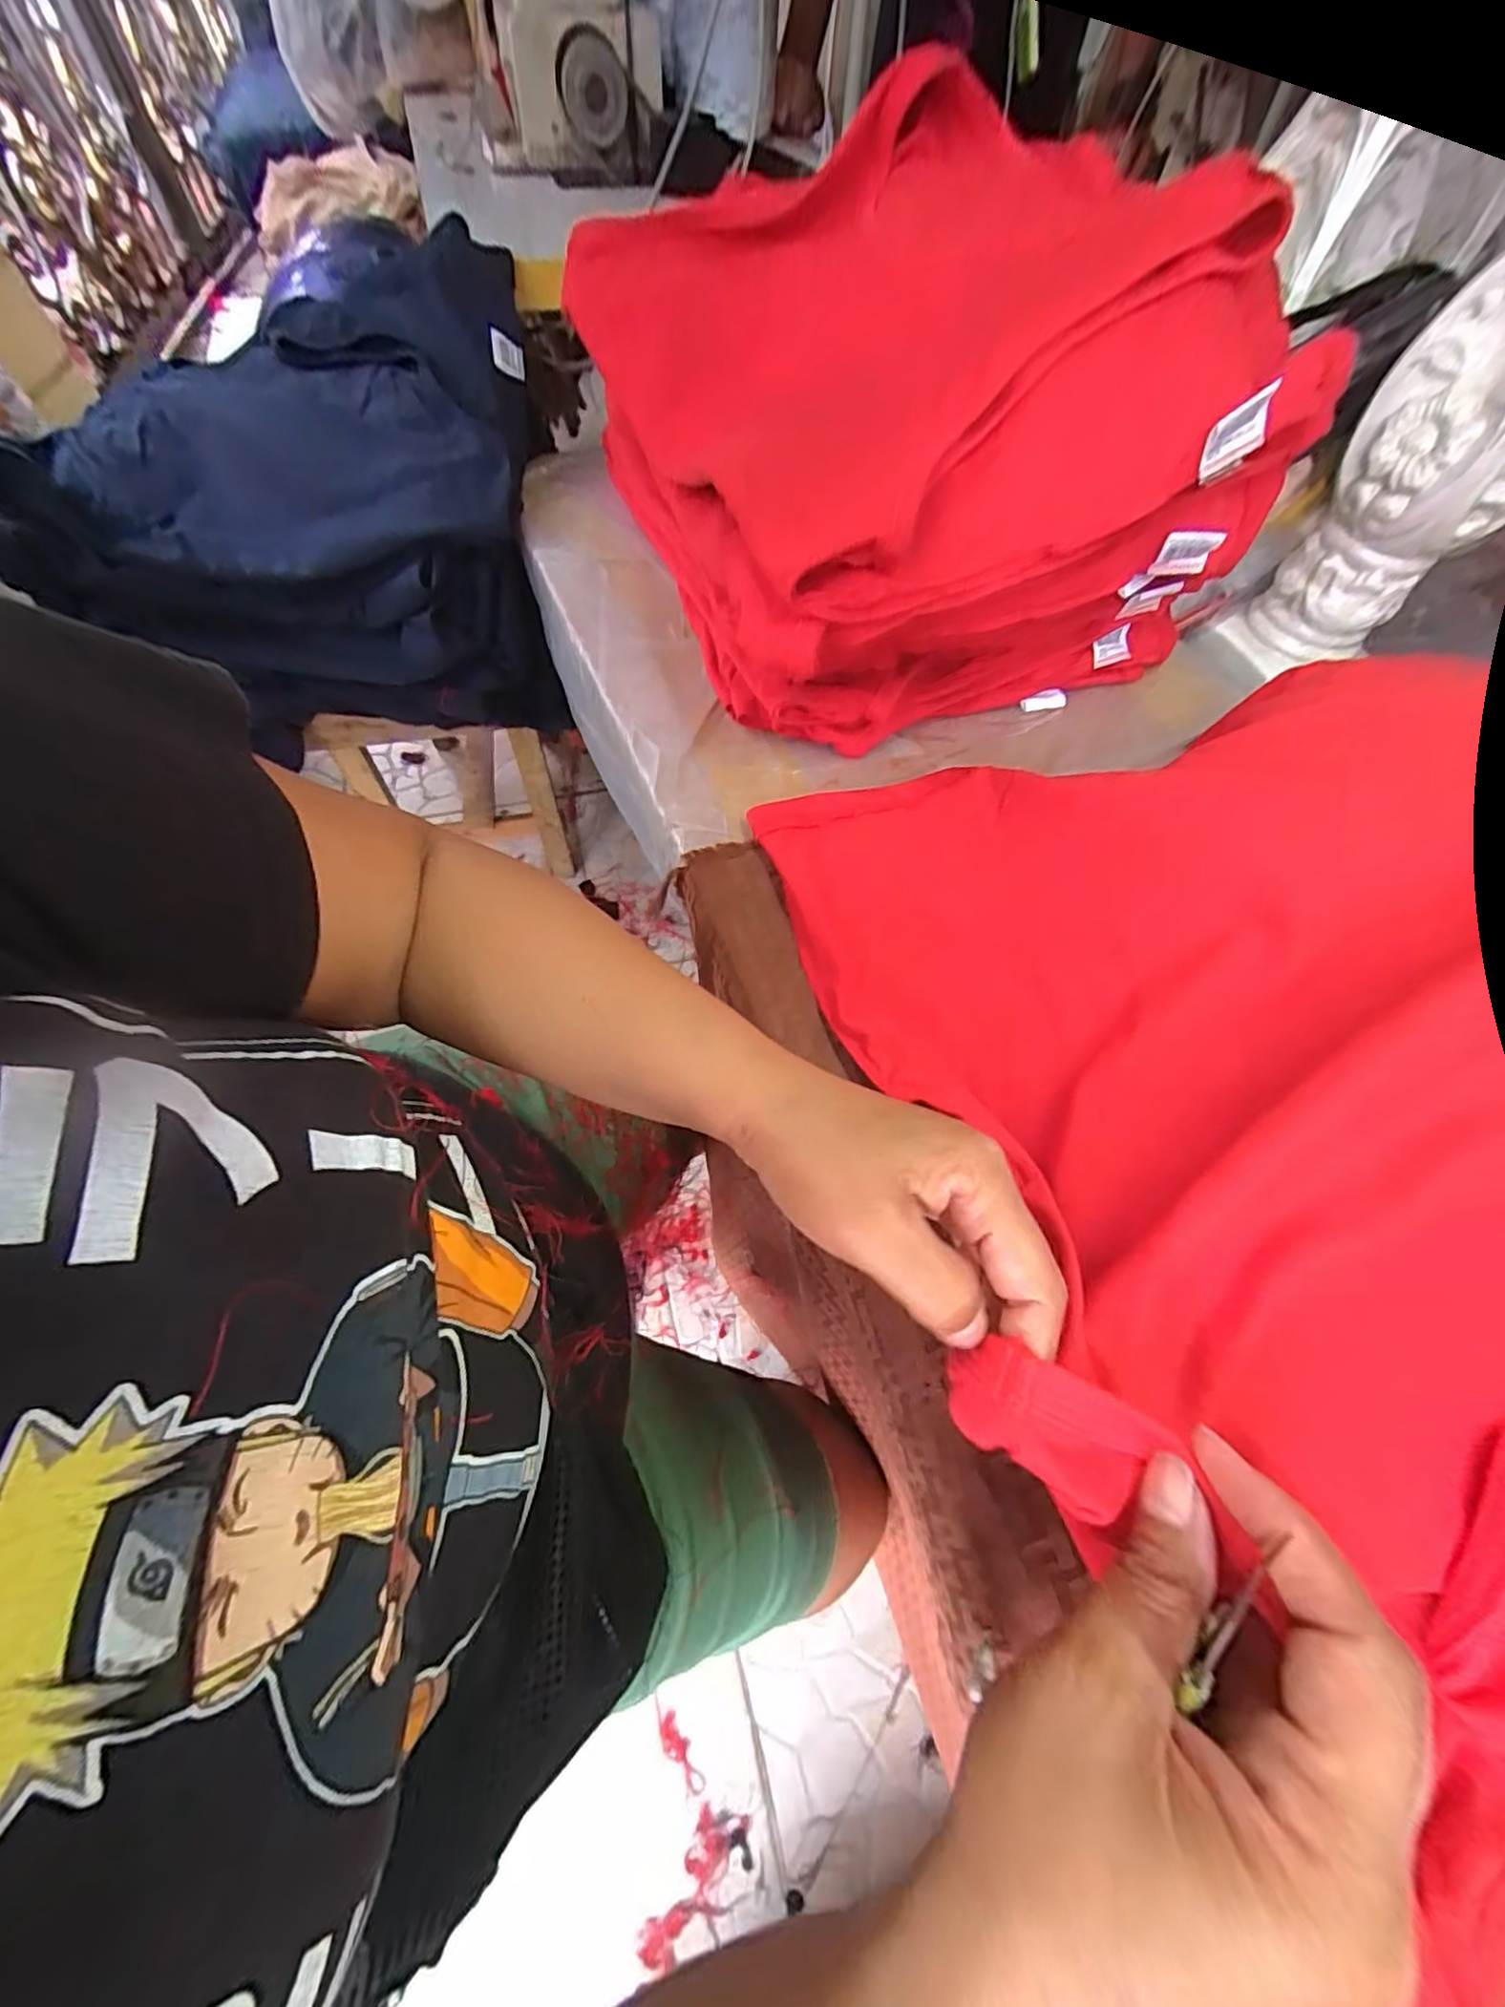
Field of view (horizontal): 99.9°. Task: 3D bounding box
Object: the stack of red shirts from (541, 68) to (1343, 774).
[{"bbox_3d":[0.096,-0.437,0.466,0.355,0.217,0.443,-20,67,-12],"label":"stack of red shirts"}]

